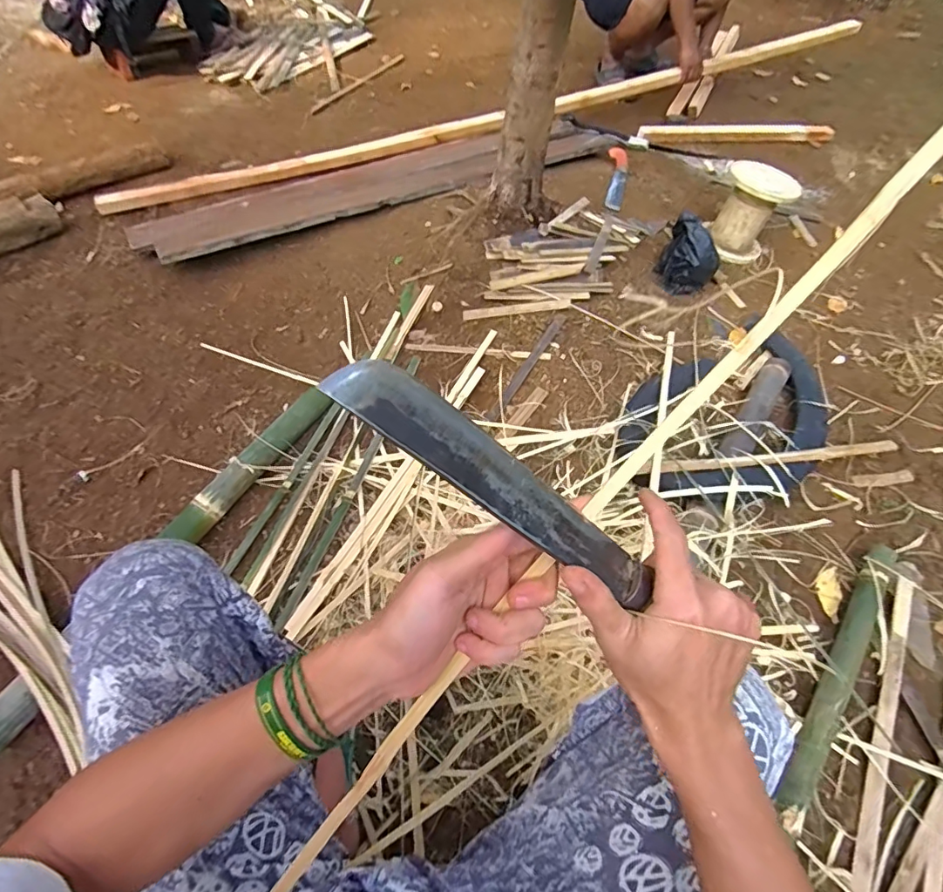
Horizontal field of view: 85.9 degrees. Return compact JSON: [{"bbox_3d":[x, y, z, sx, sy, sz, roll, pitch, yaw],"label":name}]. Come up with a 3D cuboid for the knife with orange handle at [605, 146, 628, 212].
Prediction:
[{"bbox_3d":[0.477,-0.883,1.652,0.065,0.016,0.432,11,55,4],"label":"knife with orange handle"}]

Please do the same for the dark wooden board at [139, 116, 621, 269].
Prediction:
[{"bbox_3d":[-0.209,-0.816,1.551,1.492,0.050,0.283,-25,52,-19],"label":"dark wooden board"}]

